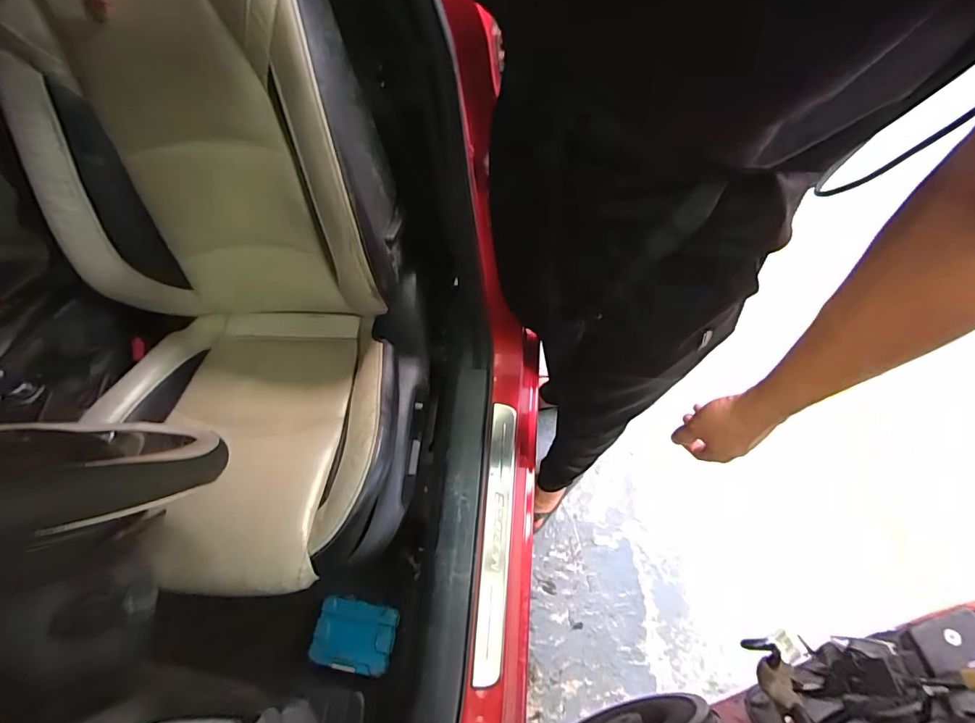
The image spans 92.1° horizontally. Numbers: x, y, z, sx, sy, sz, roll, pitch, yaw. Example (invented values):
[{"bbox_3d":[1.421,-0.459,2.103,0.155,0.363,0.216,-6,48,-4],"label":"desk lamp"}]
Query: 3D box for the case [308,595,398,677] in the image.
[{"bbox_3d":[-0.251,0.515,0.885,0.145,0.030,0.114,9,69,6],"label":"case"}]

